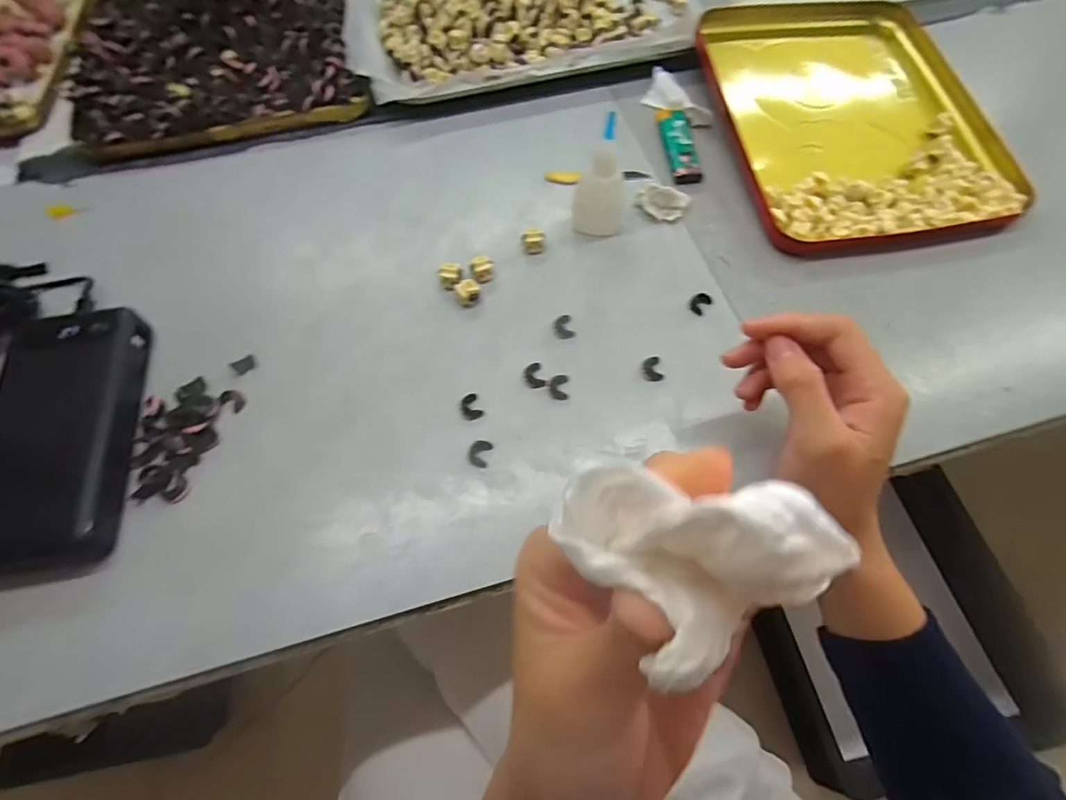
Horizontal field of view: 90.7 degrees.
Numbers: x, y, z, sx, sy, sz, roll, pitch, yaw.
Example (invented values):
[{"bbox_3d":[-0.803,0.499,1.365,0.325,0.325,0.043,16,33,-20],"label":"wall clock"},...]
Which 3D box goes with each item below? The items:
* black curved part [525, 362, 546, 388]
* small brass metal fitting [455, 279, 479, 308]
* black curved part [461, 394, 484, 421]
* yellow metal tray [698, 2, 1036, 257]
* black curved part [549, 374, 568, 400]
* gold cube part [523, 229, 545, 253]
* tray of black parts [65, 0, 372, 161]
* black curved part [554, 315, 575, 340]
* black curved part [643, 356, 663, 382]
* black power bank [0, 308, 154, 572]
[{"bbox_3d":[0.001,-0.016,0.336,0.012,0.004,0.018,-11,65,-5],"label":"black curved part"},{"bbox_3d":[-0.045,-0.074,0.362,0.016,0.013,0.015,0,65,0],"label":"small brass metal fitting"},{"bbox_3d":[-0.038,0.004,0.326,0.012,0.004,0.017,-21,67,-10],"label":"black curved part"},{"bbox_3d":[0.252,-0.241,0.431,0.199,0.027,0.281,-9,64,-4],"label":"yellow metal tray"},{"bbox_3d":[0.017,-0.009,0.333,0.012,0.004,0.017,3,65,1],"label":"black curved part"},{"bbox_3d":[0.001,-0.115,0.382,0.015,0.011,0.015,1,65,0],"label":"gold cube part"},{"bbox_3d":[-0.279,-0.314,0.468,0.231,0.032,0.218,-15,64,-7],"label":"tray of black parts"},{"bbox_3d":[0.021,-0.050,0.354,0.013,0.004,0.017,-12,65,-6],"label":"black curved part"},{"bbox_3d":[0.077,-0.020,0.340,0.012,0.005,0.016,-10,65,-5],"label":"black curved part"},{"bbox_3d":[-0.276,0.017,0.307,0.079,0.018,0.155,-5,65,-3],"label":"black power bank"}]

